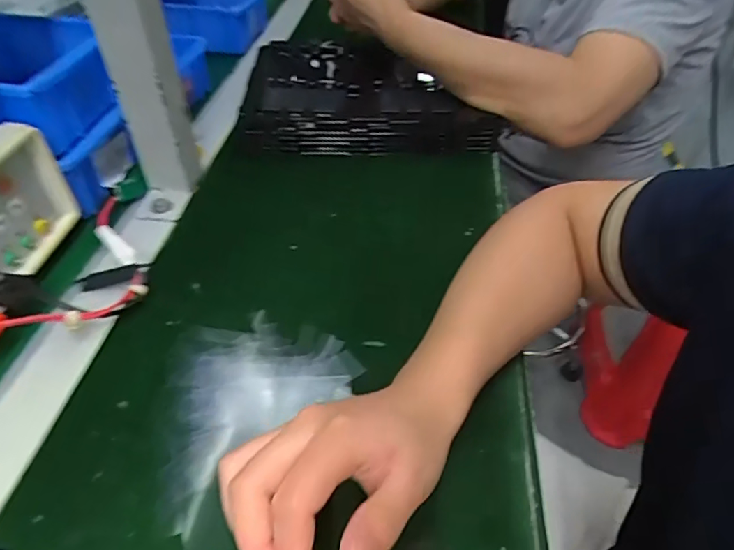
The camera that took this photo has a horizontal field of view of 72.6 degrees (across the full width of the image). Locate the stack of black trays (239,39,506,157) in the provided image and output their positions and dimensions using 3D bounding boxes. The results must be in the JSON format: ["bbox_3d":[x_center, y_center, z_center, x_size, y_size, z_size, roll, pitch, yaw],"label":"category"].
[{"bbox_3d":[0.003,-0.224,0.602,0.278,0.059,0.218,0,45,-2],"label":"stack of black trays"}]

